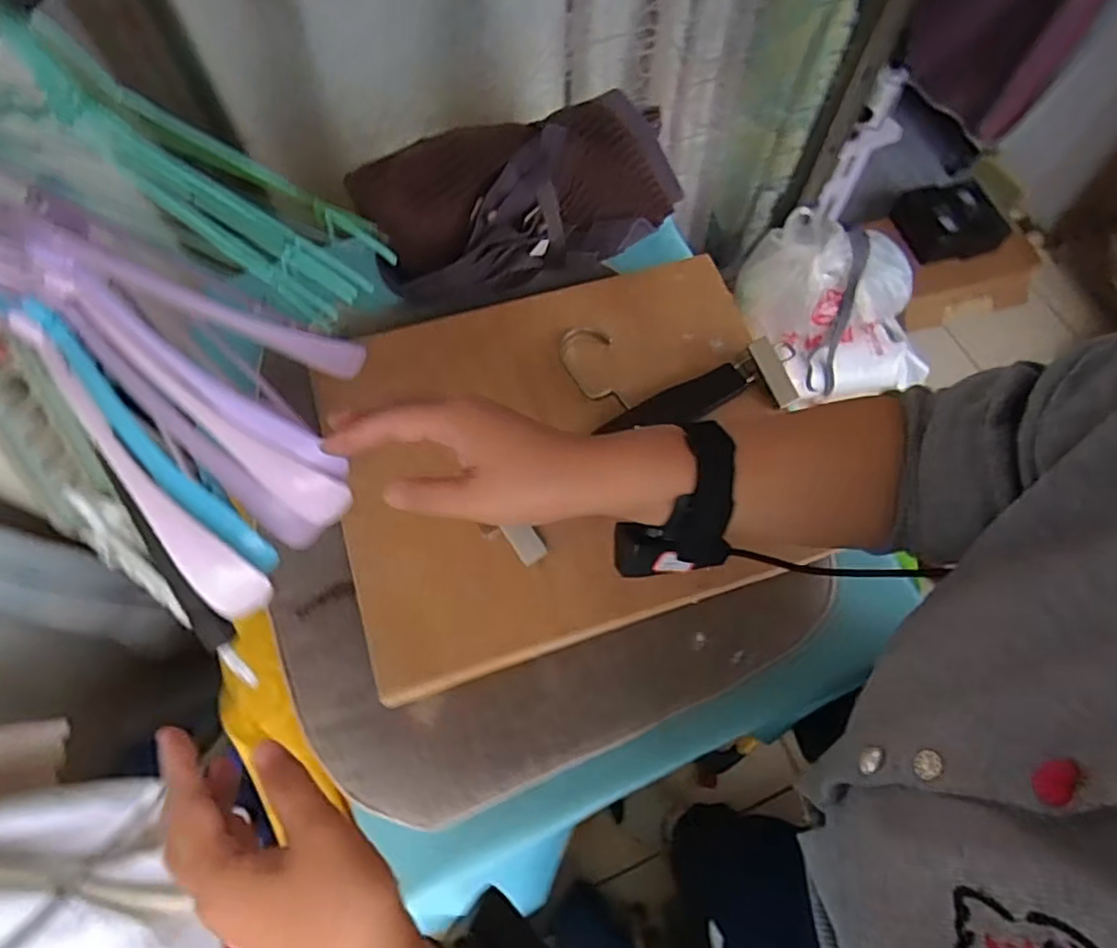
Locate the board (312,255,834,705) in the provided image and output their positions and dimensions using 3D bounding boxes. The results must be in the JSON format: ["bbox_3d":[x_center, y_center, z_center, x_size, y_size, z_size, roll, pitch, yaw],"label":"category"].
[{"bbox_3d":[0.006,-0.028,0.530,0.363,0.025,0.295,-16,72,-11],"label":"board"}]

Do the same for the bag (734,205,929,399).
[{"bbox_3d":[0.512,-0.288,1.200,0.367,0.229,0.234,38,71,14],"label":"bag"}]

